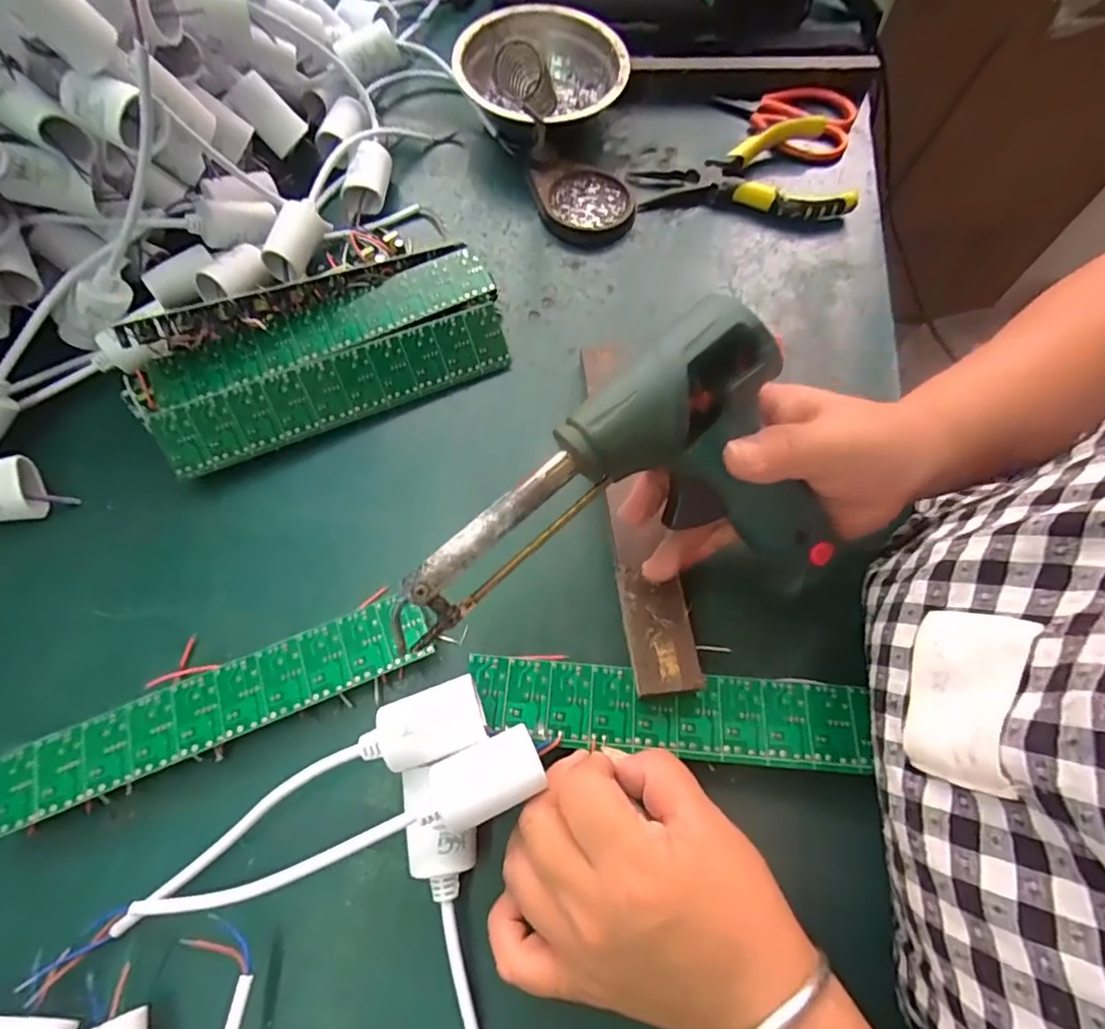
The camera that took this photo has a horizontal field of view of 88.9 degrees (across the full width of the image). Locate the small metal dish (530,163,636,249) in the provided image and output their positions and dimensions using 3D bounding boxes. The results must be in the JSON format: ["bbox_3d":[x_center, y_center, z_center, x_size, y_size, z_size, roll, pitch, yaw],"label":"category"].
[{"bbox_3d":[0.025,-0.226,0.410,0.069,0.015,0.068,0,67,-1],"label":"small metal dish"}]

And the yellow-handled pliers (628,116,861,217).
[{"bbox_3d":[0.137,-0.248,0.412,0.146,0.029,0.087,-8,68,-5],"label":"yellow-handled pliers"}]

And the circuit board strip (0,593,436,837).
[{"bbox_3d":[-0.160,0.092,0.273,0.193,0.015,0.037,-20,69,-9],"label":"circuit board strip"}]

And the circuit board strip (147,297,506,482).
[{"bbox_3d":[-0.123,-0.075,0.334,0.200,0.006,0.041,-24,107,-13],"label":"circuit board strip"}]

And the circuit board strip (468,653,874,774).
[{"bbox_3d":[0.054,0.093,0.268,0.185,0.005,0.037,5,66,3],"label":"circuit board strip"}]

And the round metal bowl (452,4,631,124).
[{"bbox_3d":[-0.008,-0.338,0.434,0.119,0.054,0.126,0,67,-1],"label":"round metal bowl"}]

